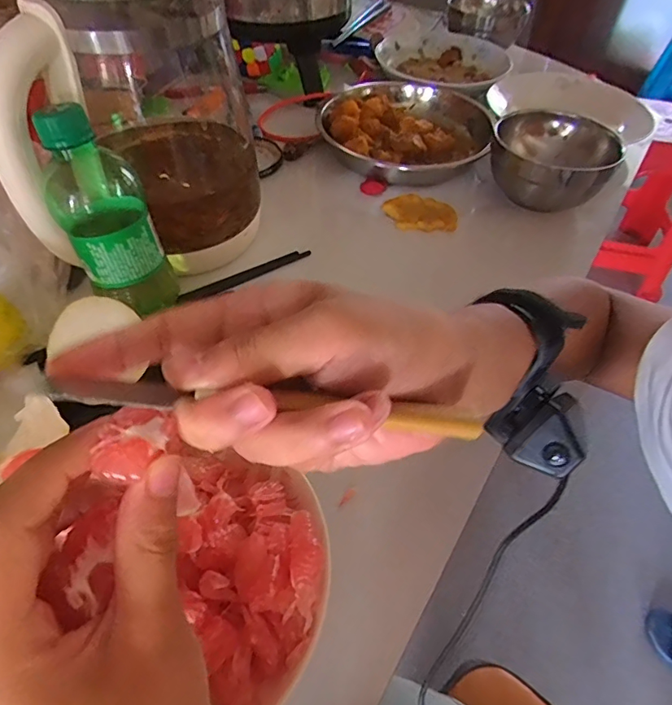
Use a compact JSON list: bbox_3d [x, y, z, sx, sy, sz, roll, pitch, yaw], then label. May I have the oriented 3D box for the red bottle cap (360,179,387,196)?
[{"bbox_3d":[0.043,-0.185,0.538,0.029,0.010,0.029,1,50,-2],"label":"red bottle cap"}]

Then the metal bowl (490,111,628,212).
[{"bbox_3d":[0.224,-0.195,0.507,0.120,0.061,0.120,14,51,9],"label":"metal bowl"}]

